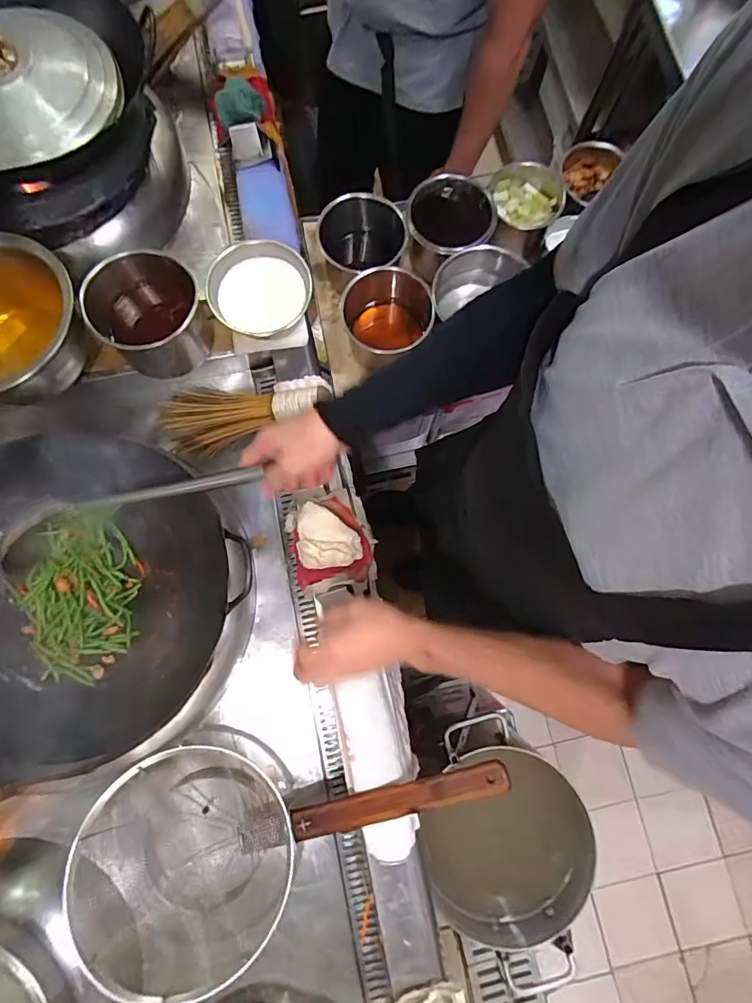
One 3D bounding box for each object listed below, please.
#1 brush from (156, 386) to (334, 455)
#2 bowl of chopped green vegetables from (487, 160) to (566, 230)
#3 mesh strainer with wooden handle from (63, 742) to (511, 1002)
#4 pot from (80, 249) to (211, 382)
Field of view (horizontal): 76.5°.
[{"bbox_3d":[-0.215,-0.155,0.796,0.281,0.055,0.100,-11,79,14],"label":"brush"},{"bbox_3d":[0.274,-0.549,0.860,0.128,0.051,0.122,0,79,-1],"label":"bowl of chopped green vegetables"},{"bbox_3d":[-0.126,0.467,0.664,0.614,0.172,0.280,-18,80,8],"label":"mesh strainer with wooden handle"},{"bbox_3d":[-0.357,-0.300,0.774,0.165,0.119,0.157,0,79,-1],"label":"pot"}]

